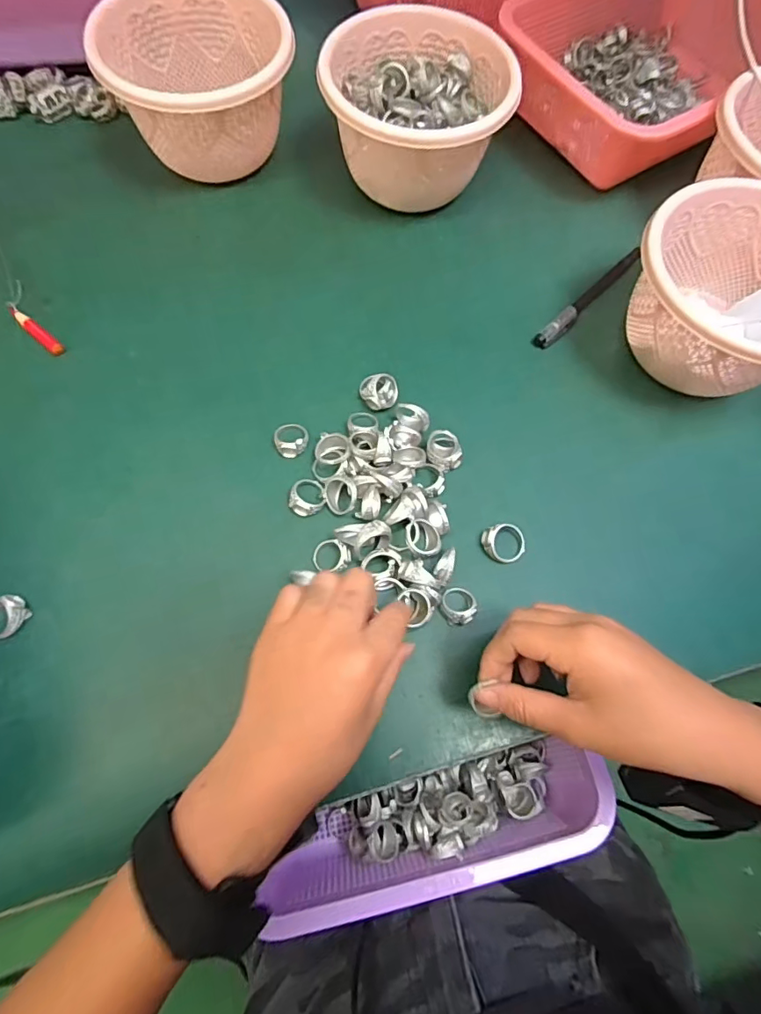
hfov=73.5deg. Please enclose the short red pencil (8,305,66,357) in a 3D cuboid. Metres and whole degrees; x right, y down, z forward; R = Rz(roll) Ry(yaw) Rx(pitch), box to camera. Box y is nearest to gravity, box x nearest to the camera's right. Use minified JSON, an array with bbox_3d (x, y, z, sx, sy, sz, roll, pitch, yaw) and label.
[{"bbox_3d":[-0.257,-0.131,0.381,0.054,0.006,0.010,39,75,10],"label":"short red pencil"}]

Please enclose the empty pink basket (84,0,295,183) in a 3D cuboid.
[{"bbox_3d":[-0.141,-0.334,0.405,0.140,0.078,0.130,-23,75,-11],"label":"empty pink basket"}]

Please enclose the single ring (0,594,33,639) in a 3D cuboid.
[{"bbox_3d":[-0.228,0.066,0.307,0.025,0.013,0.023,1,72,-3],"label":"single ring"}]

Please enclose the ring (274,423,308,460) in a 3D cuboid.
[{"bbox_3d":[-0.063,-0.049,0.359,0.023,0.013,0.027,-12,73,-7],"label":"ring"}]

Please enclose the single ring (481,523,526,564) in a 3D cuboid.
[{"bbox_3d":[0.082,0.024,0.338,0.031,0.007,0.026,-9,84,-17],"label":"single ring"}]

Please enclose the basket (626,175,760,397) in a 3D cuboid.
[{"bbox_3d":[0.246,-0.146,0.365,0.142,0.083,0.138,30,73,7],"label":"basket"}]

